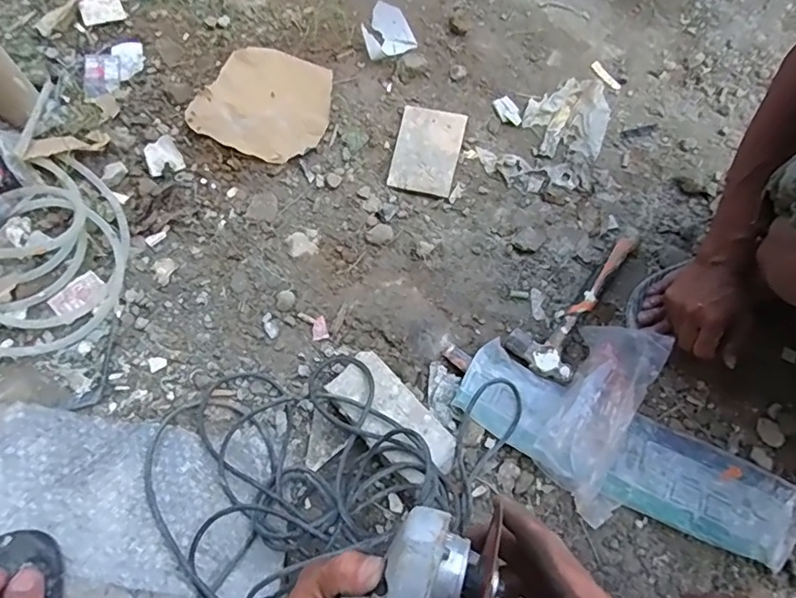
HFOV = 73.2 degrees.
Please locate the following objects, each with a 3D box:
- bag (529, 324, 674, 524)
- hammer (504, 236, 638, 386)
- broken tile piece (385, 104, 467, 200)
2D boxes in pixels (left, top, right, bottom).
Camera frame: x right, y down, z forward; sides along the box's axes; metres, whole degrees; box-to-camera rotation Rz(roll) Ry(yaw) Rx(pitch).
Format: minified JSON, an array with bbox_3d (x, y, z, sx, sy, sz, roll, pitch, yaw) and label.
[{"bbox_3d":[0.258,0.138,0.666,0.117,0.065,0.239,29,72,10],"label":"bag"},{"bbox_3d":[0.240,-0.002,0.739,0.093,0.032,0.236,30,72,11],"label":"hammer"},{"bbox_3d":[0.046,-0.232,0.830,0.097,0.014,0.147,13,70,5],"label":"broken tile piece"}]

